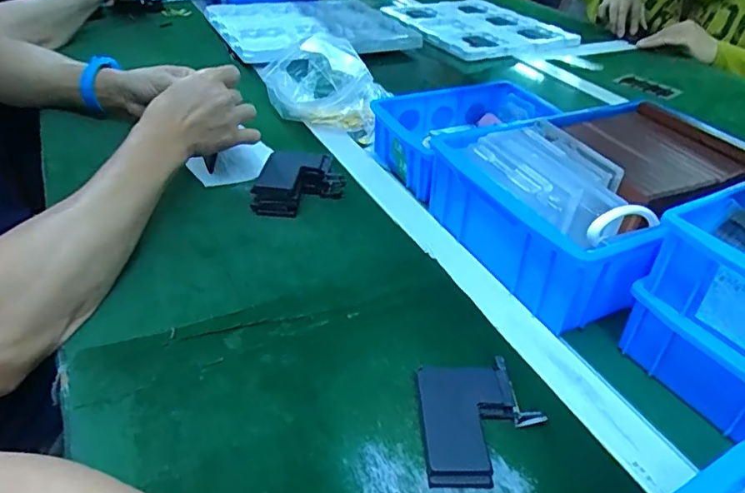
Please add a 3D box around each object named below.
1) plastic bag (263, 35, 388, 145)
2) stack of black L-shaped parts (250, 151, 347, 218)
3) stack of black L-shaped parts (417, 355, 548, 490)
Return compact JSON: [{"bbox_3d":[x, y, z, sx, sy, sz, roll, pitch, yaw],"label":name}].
[{"bbox_3d":[-0.067,-0.201,0.678,0.179,0.093,0.078,24,41,24],"label":"plastic bag"},{"bbox_3d":[-0.072,-0.064,0.538,0.082,0.031,0.080,5,37,2],"label":"stack of black L-shaped parts"},{"bbox_3d":[0.068,0.112,0.346,0.075,0.014,0.087,0,37,-5],"label":"stack of black L-shaped parts"}]

